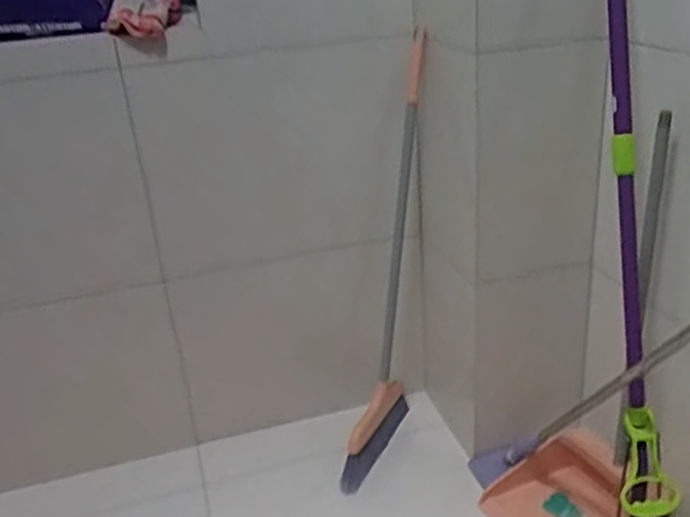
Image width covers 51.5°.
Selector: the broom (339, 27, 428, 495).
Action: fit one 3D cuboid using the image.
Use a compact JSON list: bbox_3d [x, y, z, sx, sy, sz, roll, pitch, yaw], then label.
[{"bbox_3d":[0.105,0.001,1.497,0.059,0.914,0.274,8,6,26],"label":"broom"}]

